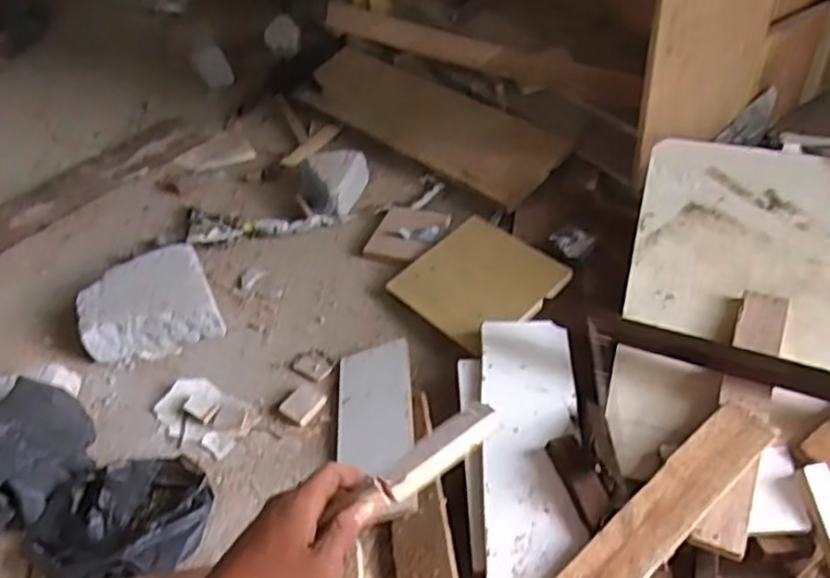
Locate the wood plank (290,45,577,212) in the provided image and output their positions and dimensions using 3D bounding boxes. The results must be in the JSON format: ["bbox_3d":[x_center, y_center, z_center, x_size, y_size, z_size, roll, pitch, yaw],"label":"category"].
[{"bbox_3d":[0.008,-0.346,1.385,0.624,0.032,0.172,33,79,33],"label":"wood plank"}]

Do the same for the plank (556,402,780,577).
[{"bbox_3d":[0.265,0.225,0.717,0.284,0.015,0.064,-38,53,-18],"label":"plank"}]

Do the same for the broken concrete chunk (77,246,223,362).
[{"bbox_3d":[-0.429,0.024,1.103,0.202,0.070,0.186,-20,48,-12],"label":"broken concrete chunk"}]

